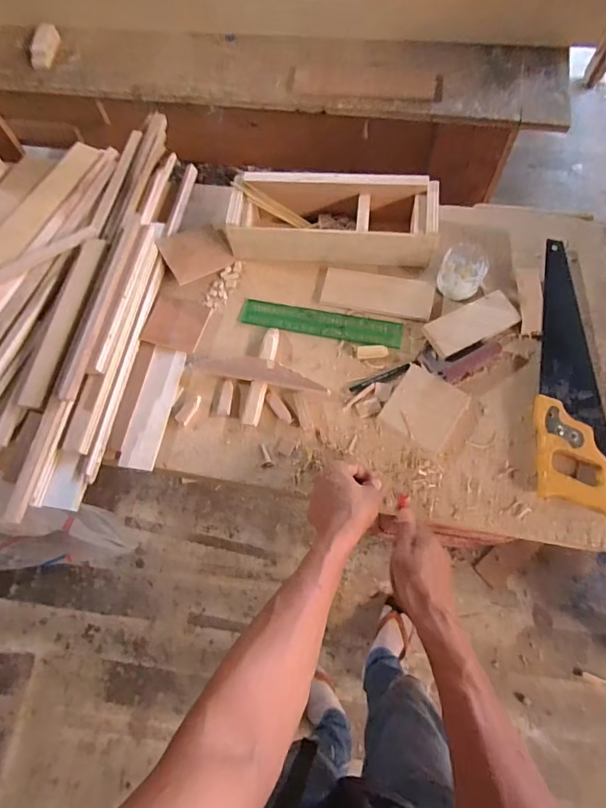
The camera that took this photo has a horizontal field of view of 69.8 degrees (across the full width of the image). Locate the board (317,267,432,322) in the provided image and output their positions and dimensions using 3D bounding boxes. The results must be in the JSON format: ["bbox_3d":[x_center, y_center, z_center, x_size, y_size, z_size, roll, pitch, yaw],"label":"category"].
[{"bbox_3d":[0.118,-0.175,0.685,0.170,0.008,0.069,11,71,8],"label":"board"}]

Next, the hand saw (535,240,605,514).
[{"bbox_3d":[0.379,-0.056,0.622,0.098,0.031,0.394,4,70,6],"label":"hand saw"}]

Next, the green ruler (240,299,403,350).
[{"bbox_3d":[0.029,-0.125,0.676,0.247,0.007,0.046,10,73,6],"label":"green ruler"}]

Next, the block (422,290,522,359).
[{"bbox_3d":[0.253,-0.121,0.653,0.139,0.016,0.062,-26,70,-6],"label":"block"}]

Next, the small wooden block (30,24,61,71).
[{"bbox_3d":[-0.546,-0.754,0.918,0.040,0.028,0.112,0,70,4],"label":"small wooden block"}]

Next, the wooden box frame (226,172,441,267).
[{"bbox_3d":[0.047,-0.294,0.695,0.316,0.076,0.124,5,70,6],"label":"wooden box frame"}]

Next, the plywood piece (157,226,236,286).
[{"bbox_3d":[-0.178,-0.252,0.720,0.101,0.005,0.093,-29,75,-19],"label":"plywood piece"}]

